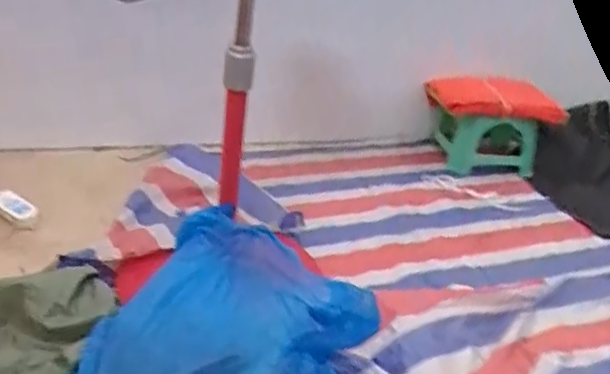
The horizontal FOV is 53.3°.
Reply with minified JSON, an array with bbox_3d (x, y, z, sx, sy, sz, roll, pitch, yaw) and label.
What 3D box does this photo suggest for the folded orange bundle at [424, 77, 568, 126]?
[{"bbox_3d":[0.568,-0.252,1.756,0.416,0.107,0.082,-2,29,-19],"label":"folded orange bundle"}]

